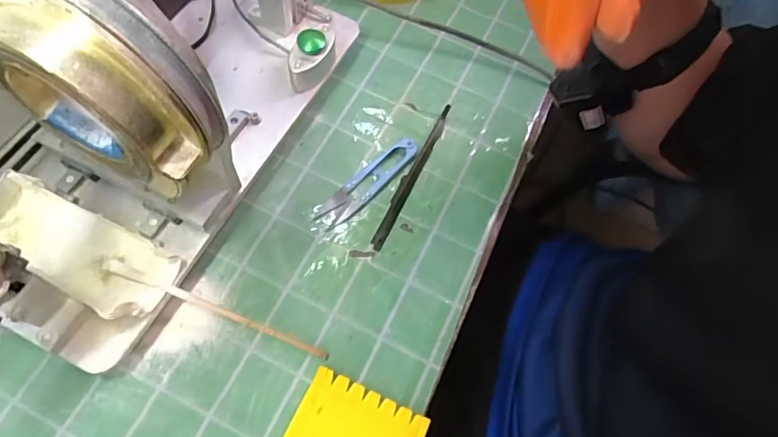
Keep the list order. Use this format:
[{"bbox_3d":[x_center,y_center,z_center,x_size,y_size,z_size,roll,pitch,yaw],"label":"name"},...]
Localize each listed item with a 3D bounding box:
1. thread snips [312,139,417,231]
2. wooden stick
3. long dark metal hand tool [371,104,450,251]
[{"bbox_3d":[-0.016,-0.031,0.403,0.023,0.009,0.101,40,66,14],"label":"thread snips"},{"bbox_3d":[-0.114,0.064,0.336,0.155,0.006,0.007,24,64,-6],"label":"wooden stick"},{"bbox_3d":[0.021,-0.040,0.408,0.012,0.011,0.149,25,64,7],"label":"long dark metal hand tool"}]

